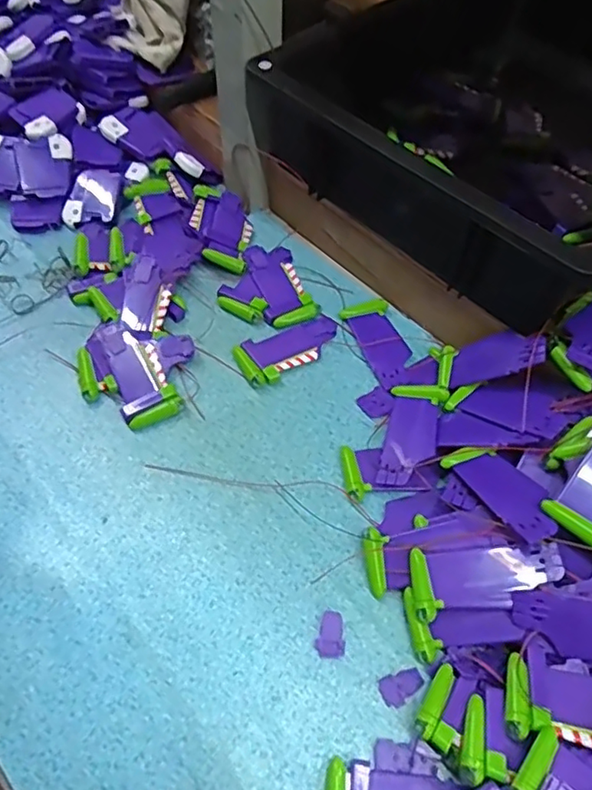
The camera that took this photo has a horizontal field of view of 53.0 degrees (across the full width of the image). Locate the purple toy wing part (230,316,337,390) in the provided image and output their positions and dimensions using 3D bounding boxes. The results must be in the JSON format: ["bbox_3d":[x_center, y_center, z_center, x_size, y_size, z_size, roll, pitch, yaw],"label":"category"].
[{"bbox_3d":[-0.004,-0.038,0.489,0.090,0.008,0.043,-25,61,-15],"label":"purple toy wing part"}]

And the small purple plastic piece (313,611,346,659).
[{"bbox_3d":[0.022,0.149,0.370,0.018,0.005,0.026,4,58,2],"label":"small purple plastic piece"}]

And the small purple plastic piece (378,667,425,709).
[{"bbox_3d":[0.064,0.174,0.356,0.026,0.004,0.017,-25,61,-16],"label":"small purple plastic piece"}]

